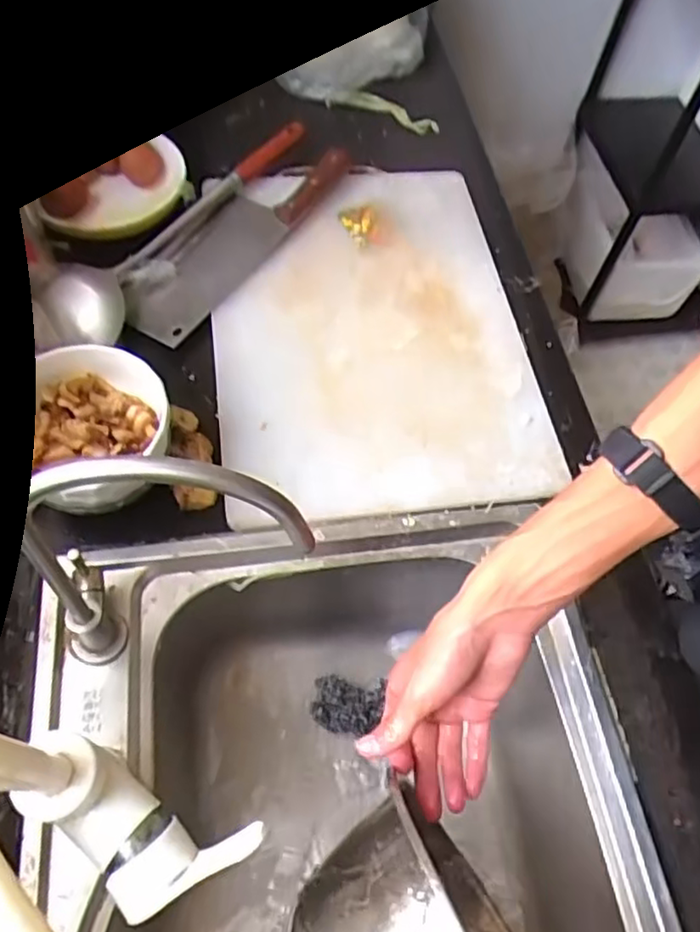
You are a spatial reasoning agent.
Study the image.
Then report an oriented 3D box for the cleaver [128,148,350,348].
[{"bbox_3d":[-0.117,-0.258,0.724,0.085,0.032,0.319,31,63,13],"label":"cleaver"}]

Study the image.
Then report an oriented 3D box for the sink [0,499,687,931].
[{"bbox_3d":[0.000,0.351,0.517,0.443,0.203,0.576,-7,61,-8],"label":"sink"}]

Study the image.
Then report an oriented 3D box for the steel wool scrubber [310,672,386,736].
[{"bbox_3d":[-0.003,0.233,0.649,0.066,0.019,0.049,6,60,-1],"label":"steel wool scrubber"}]

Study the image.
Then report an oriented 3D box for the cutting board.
[{"bbox_3d":[0.021,-0.158,0.685,0.307,0.018,0.449,-4,61,-7],"label":"cutting board"}]

